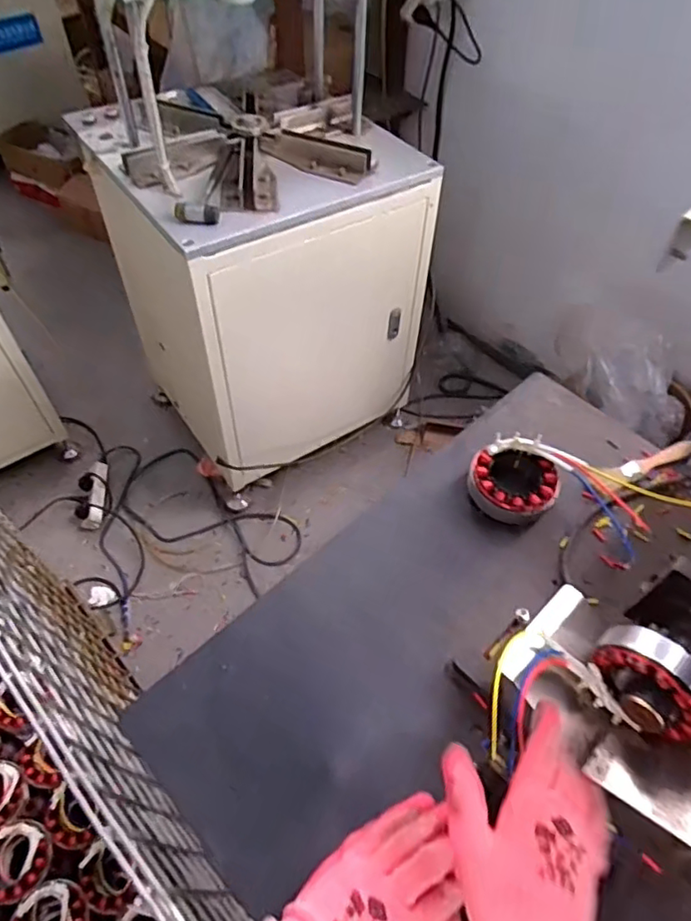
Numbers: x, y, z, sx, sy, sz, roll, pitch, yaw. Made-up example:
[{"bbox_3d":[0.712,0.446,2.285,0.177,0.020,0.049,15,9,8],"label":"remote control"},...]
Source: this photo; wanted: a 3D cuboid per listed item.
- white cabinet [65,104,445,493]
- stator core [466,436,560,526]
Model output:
[{"bbox_3d":[-0.191,-0.428,1.405,0.567,0.658,0.546,-25,58,-19],"label":"white cabinet"},{"bbox_3d":[0.171,0.023,0.614,0.085,0.044,0.080,1,53,-1],"label":"stator core"}]

